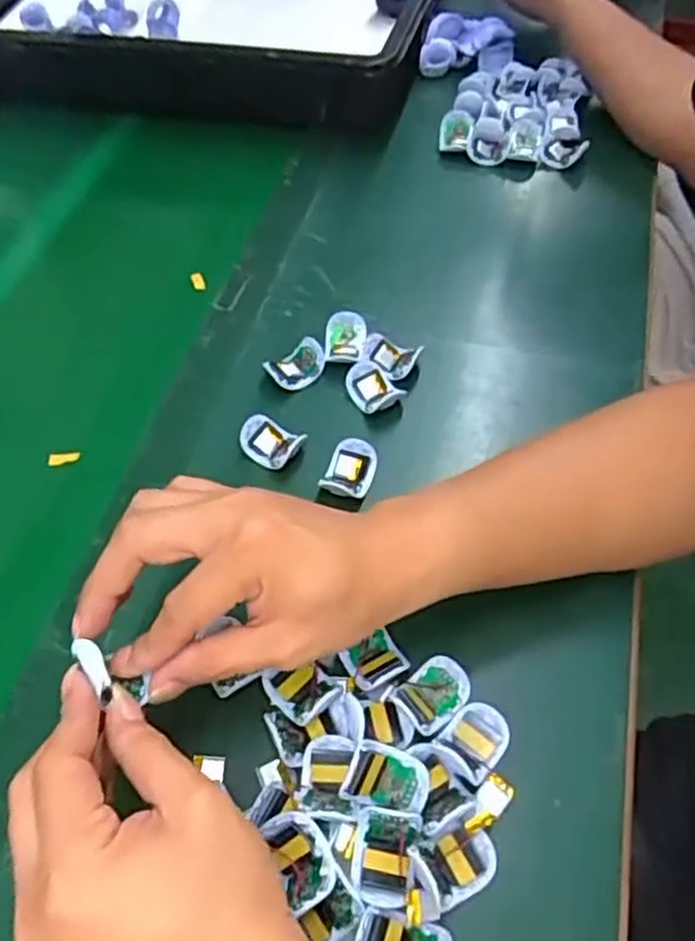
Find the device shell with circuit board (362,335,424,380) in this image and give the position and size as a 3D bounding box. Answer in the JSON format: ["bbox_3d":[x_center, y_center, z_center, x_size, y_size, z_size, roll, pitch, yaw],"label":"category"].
[{"bbox_3d":[0.031,-0.084,0.539,0.043,0.014,0.032,20,58,17],"label":"device shell with circuit board"}]

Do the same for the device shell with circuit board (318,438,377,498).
[{"bbox_3d":[0.001,0.000,0.484,0.032,0.016,0.041,9,55,10],"label":"device shell with circuit board"}]

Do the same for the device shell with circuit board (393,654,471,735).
[{"bbox_3d":[0.046,0.117,0.393,0.040,0.015,0.030,-38,60,-21],"label":"device shell with circuit board"}]

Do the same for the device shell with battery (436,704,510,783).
[{"bbox_3d":[0.067,0.139,0.383,0.031,0.011,0.037,38,65,26],"label":"device shell with battery"}]

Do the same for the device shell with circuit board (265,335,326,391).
[{"bbox_3d":[-0.038,-0.078,0.540,0.044,0.019,0.026,-27,57,-15],"label":"device shell with circuit board"}]

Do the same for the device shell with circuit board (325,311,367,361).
[{"bbox_3d":[-0.001,-0.099,0.552,0.032,0.019,0.039,-5,54,0],"label":"device shell with circuit board"}]

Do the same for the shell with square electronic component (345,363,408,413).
[{"bbox_3d":[0.017,-0.058,0.522,0.030,0.011,0.040,-43,71,-9],"label":"shell with square electronic component"}]

